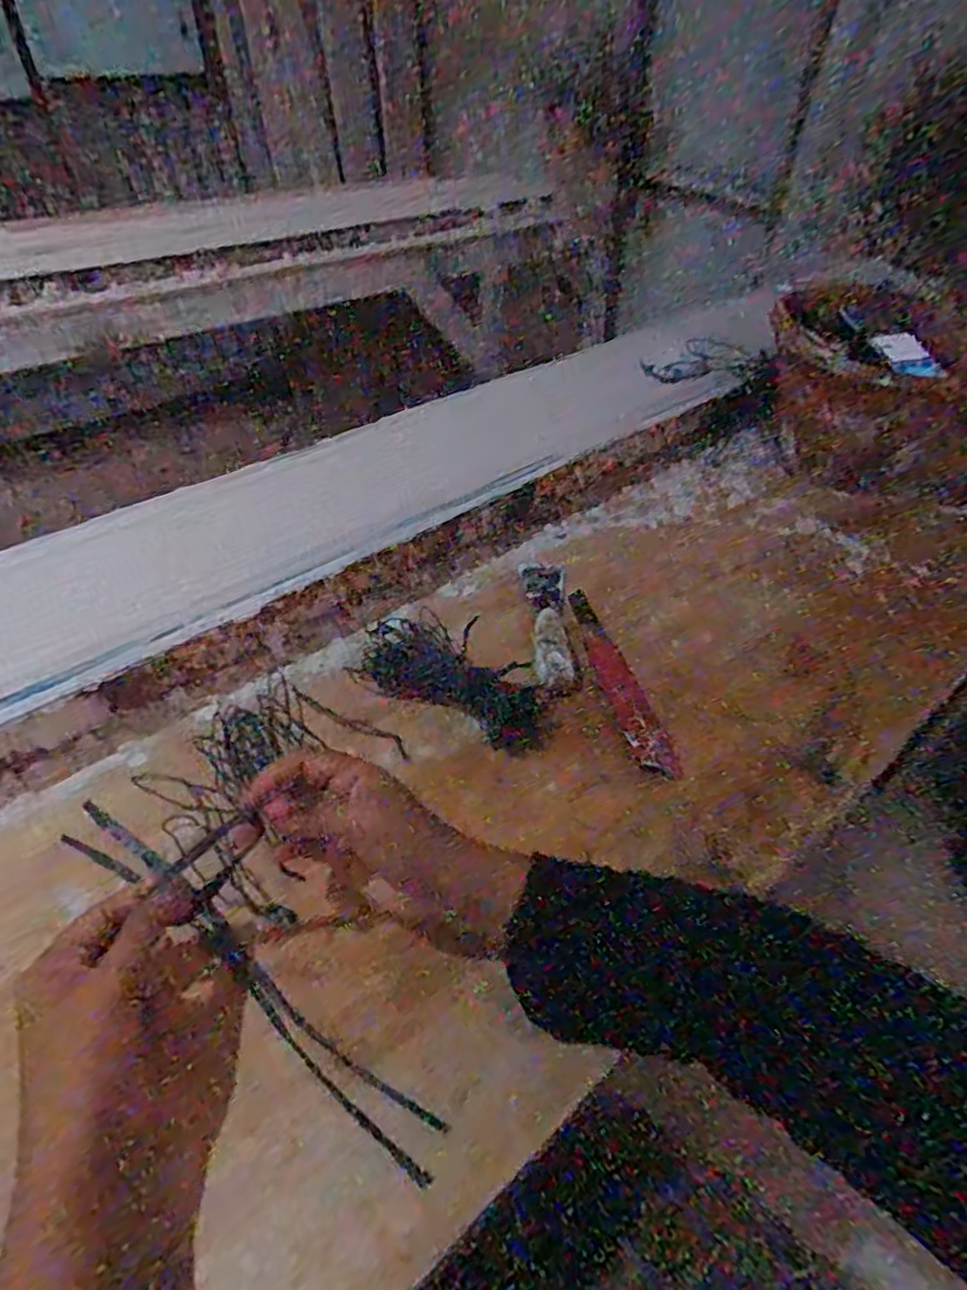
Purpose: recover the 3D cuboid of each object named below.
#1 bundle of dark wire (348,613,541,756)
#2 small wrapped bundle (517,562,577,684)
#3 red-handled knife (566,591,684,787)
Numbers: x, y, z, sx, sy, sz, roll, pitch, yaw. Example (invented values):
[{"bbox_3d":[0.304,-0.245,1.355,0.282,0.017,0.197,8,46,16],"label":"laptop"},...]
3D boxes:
[{"bbox_3d":[-0.021,0.024,0.553,0.161,0.030,0.074,21,49,19],"label":"bundle of dark wire"},{"bbox_3d":[0.062,-0.026,0.628,0.041,0.026,0.181,-1,45,-2],"label":"small wrapped bundle"},{"bbox_3d":[0.107,0.022,0.570,0.033,0.013,0.211,-10,46,-11],"label":"red-handled knife"}]

